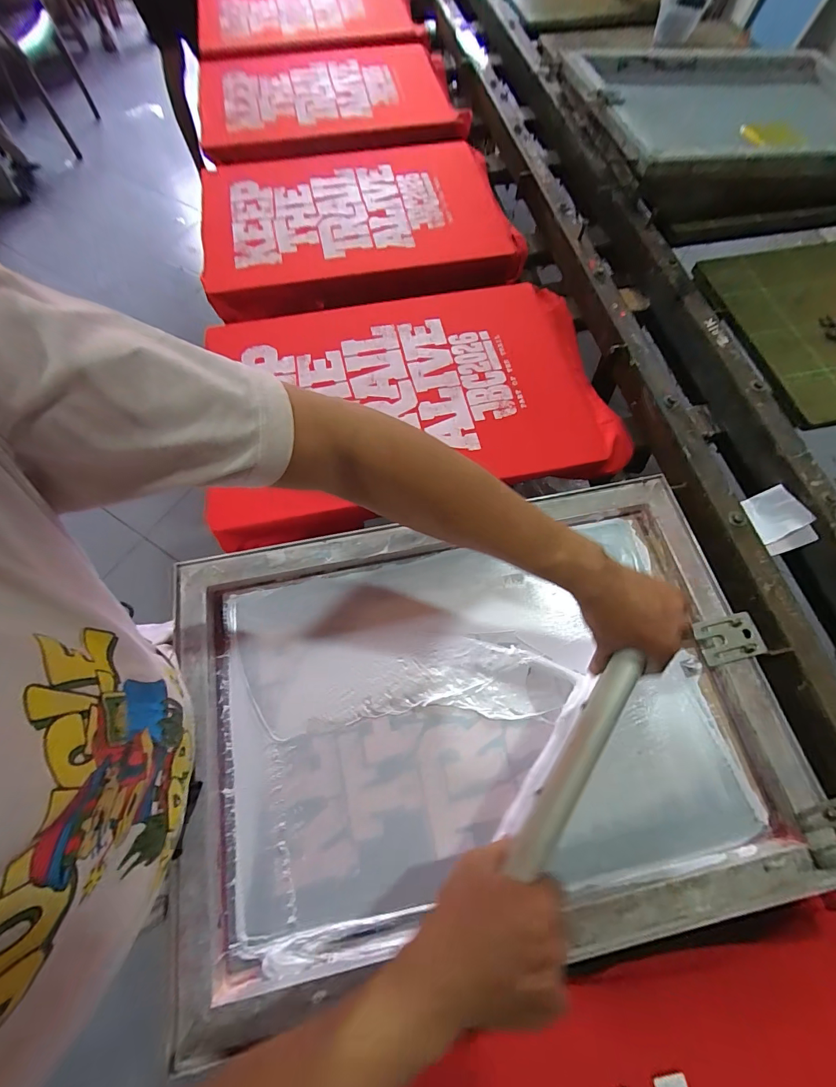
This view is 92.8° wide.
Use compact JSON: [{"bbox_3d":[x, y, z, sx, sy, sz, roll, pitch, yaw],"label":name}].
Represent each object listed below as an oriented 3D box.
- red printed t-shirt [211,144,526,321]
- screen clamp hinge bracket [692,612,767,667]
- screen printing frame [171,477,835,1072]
[{"bbox_3d":[-0.121,-0.671,0.834,0.640,0.054,0.483,-7,70,-3],"label":"red printed t-shirt"},{"bbox_3d":[0.375,0.115,0.480,0.079,0.006,0.051,-11,72,-3],"label":"screen clamp hinge bracket"},{"bbox_3d":[0.067,0.186,0.466,0.649,0.036,0.462,-11,68,-5],"label":"screen printing frame"}]

